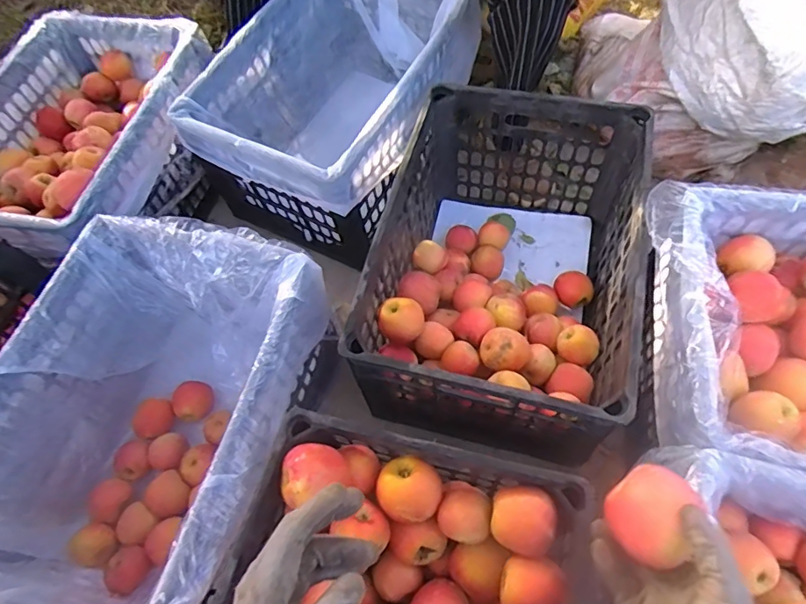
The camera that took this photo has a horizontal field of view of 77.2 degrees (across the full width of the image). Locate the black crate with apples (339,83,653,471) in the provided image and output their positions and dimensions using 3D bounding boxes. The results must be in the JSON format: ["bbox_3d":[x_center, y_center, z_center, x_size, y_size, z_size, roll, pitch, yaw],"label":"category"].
[{"bbox_3d":[0.153,-0.053,0.800,0.340,0.277,0.494,13,64,9],"label":"black crate with apples"}]

